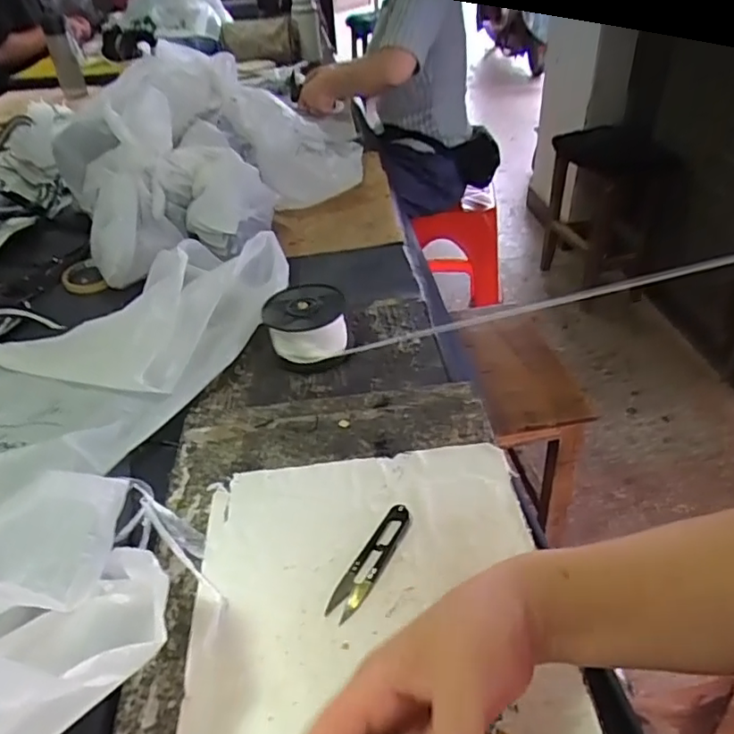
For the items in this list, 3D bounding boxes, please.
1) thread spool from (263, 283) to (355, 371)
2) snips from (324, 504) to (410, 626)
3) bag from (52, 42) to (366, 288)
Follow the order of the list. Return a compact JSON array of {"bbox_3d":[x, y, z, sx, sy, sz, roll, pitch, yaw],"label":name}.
[{"bbox_3d":[-0.068,-0.047,0.666,0.089,0.056,0.094,-4,39,3],"label":"thread spool"},{"bbox_3d":[0.004,0.146,0.445,0.023,0.007,0.104,17,44,26],"label":"snips"},{"bbox_3d":[-0.243,-0.375,0.988,0.512,0.235,0.355,-20,41,-19],"label":"bag"}]

